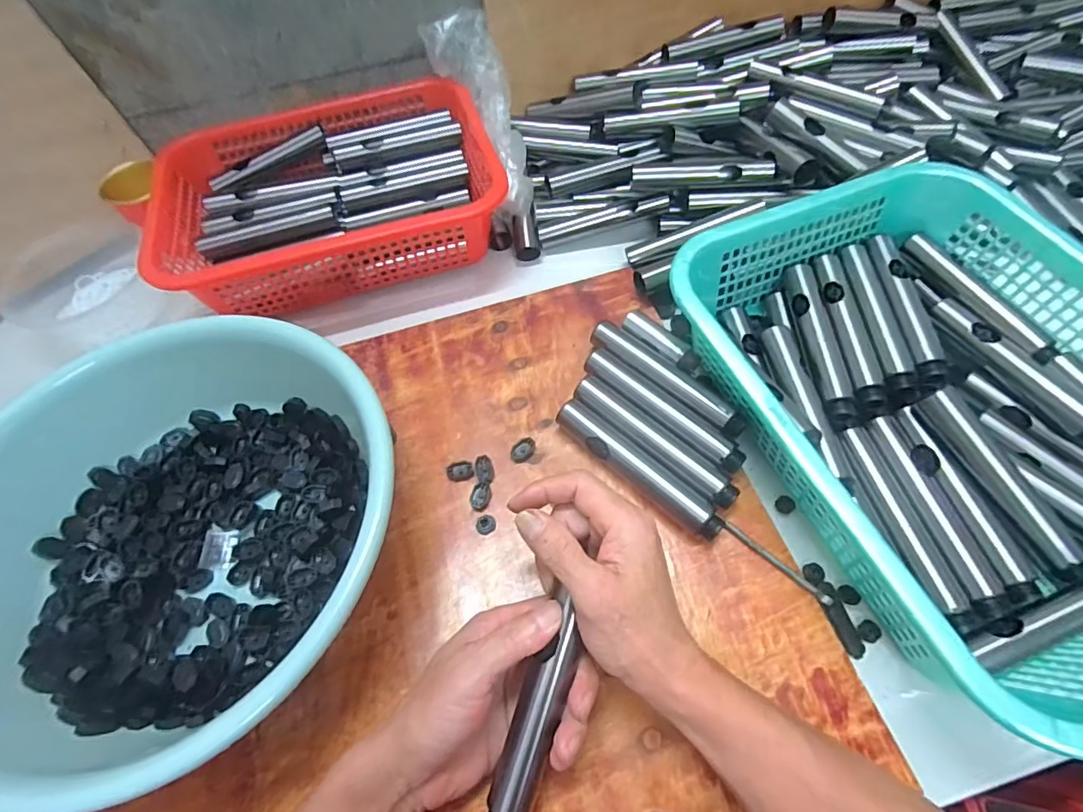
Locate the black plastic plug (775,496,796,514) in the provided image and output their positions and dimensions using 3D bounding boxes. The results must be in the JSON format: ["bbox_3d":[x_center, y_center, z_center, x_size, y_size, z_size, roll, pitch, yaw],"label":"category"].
[{"bbox_3d":[0.192,0.077,0.416,0.014,0.004,0.014,-2,60,3],"label":"black plastic plug"}]

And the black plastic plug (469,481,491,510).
[{"bbox_3d":[-0.048,0.071,0.419,0.016,0.004,0.022,3,61,6],"label":"black plastic plug"}]

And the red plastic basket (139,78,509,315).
[{"bbox_3d":[-0.220,-0.230,0.569,0.330,0.078,0.239,-18,61,-6],"label":"red plastic basket"}]

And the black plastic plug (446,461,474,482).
[{"bbox_3d":[-0.067,0.054,0.435,0.022,0.004,0.017,-8,60,-1],"label":"black plastic plug"}]

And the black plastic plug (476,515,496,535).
[{"bbox_3d":[-0.043,0.092,0.412,0.015,0.005,0.016,-2,60,3],"label":"black plastic plug"}]

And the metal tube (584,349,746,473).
[{"bbox_3d":[0.099,0.006,0.443,0.150,0.025,0.027,39,70,22],"label":"metal tube"}]

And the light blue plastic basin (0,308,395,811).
[{"bbox_3d":[-0.241,0.088,0.375,0.289,0.106,0.287,-2,60,3],"label":"light blue plastic basin"}]

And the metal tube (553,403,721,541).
[{"bbox_3d":[0.075,0.048,0.416,0.150,0.020,0.027,38,70,22],"label":"metal tube"}]

